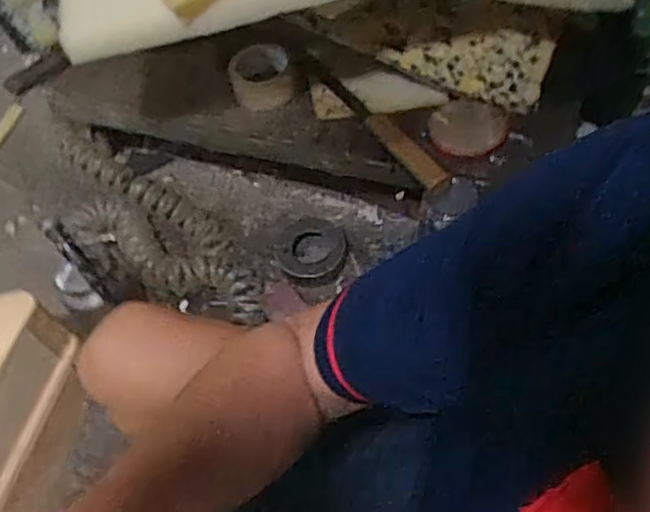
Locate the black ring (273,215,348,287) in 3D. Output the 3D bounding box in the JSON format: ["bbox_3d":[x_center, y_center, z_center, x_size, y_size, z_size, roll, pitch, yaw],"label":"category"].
[{"bbox_3d":[-0.022,-0.009,1.040,0.111,0.034,0.124,-2,56,5],"label":"black ring"}]

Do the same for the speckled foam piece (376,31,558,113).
[{"bbox_3d":[0.201,-0.283,0.920,0.216,0.024,0.118,21,79,-1],"label":"speckled foam piece"}]

